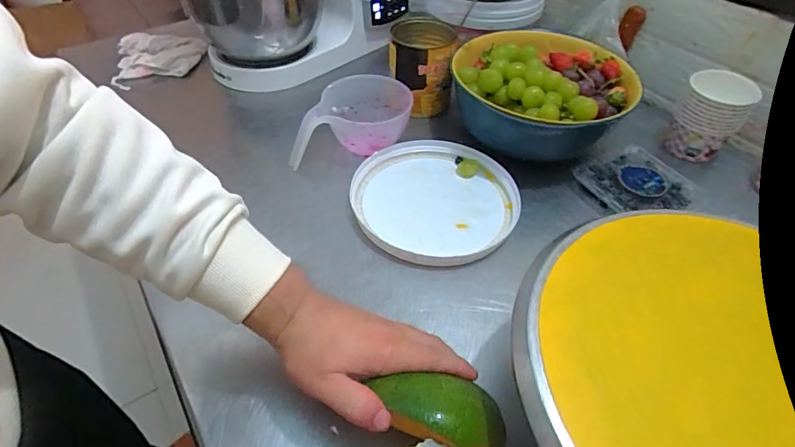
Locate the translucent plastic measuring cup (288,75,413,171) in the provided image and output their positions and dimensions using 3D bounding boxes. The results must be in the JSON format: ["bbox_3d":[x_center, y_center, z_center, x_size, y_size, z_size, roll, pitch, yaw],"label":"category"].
[{"bbox_3d":[-0.064,-0.143,0.613,0.160,0.070,0.120,-2,47,-3],"label":"translucent plastic measuring cup"}]

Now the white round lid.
[{"bbox_3d":[0.048,-0.035,0.549,0.198,0.022,0.200,-1,47,1],"label":"white round lid"}]

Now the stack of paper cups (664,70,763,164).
[{"bbox_3d":[0.423,-0.147,0.598,0.082,0.104,0.067,25,52,21],"label":"stack of paper cups"}]

